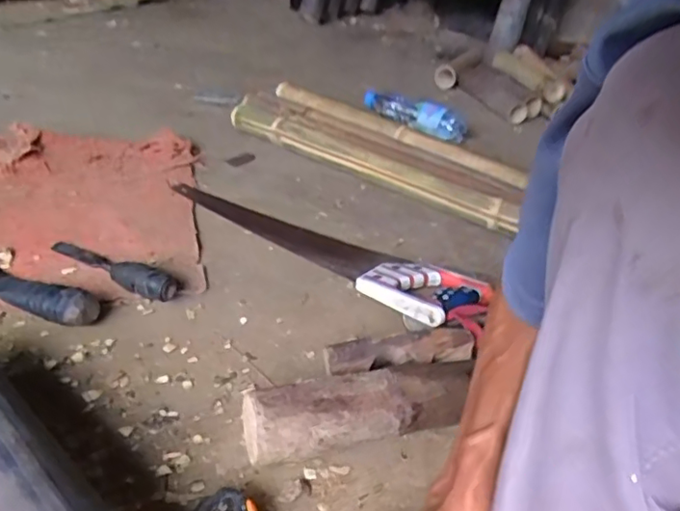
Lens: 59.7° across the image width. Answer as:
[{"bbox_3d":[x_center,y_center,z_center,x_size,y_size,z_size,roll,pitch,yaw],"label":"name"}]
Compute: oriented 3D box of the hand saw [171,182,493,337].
[{"bbox_3d":[-0.030,-0.031,0.875,0.536,0.041,0.127,28,40,27],"label":"hand saw"}]

